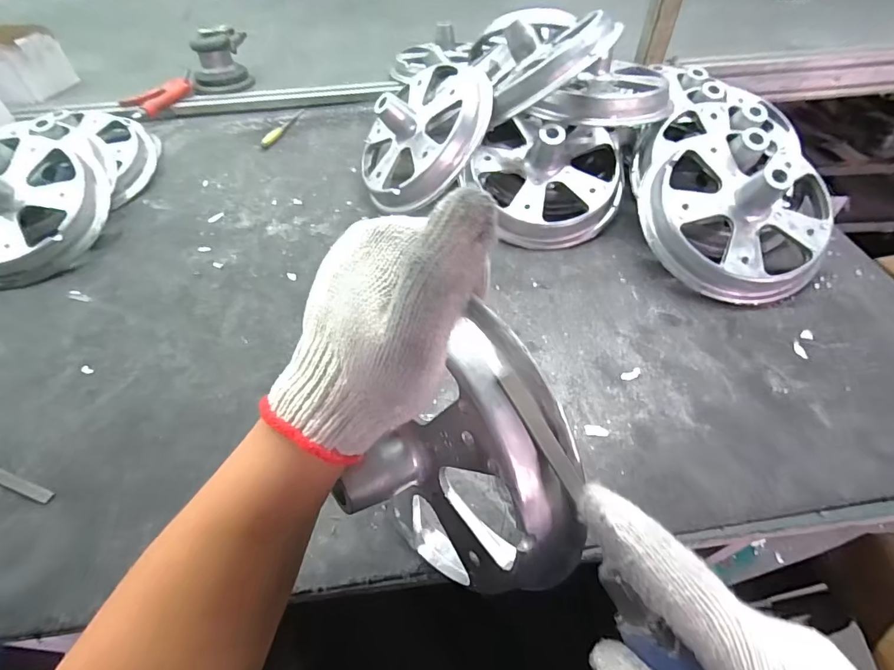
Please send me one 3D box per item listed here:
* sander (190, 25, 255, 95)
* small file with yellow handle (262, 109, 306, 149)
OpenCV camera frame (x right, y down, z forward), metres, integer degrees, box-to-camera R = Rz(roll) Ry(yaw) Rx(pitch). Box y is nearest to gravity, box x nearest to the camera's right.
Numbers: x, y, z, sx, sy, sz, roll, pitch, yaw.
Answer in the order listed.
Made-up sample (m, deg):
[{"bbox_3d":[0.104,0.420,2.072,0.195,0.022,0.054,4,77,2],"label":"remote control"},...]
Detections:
[{"bbox_3d":[-0.443,-0.541,0.881,0.104,0.093,0.106,-12,51,-7],"label":"sander"},{"bbox_3d":[-0.284,-0.362,0.785,0.020,0.010,0.133,12,54,11],"label":"small file with yellow handle"}]

